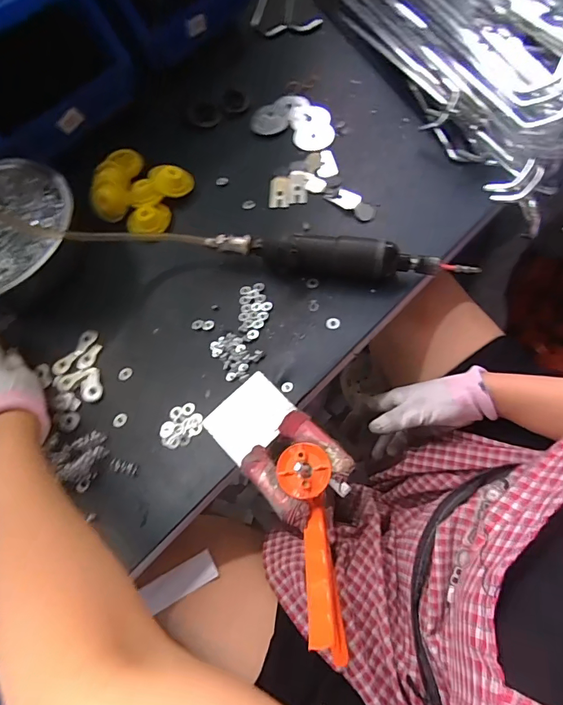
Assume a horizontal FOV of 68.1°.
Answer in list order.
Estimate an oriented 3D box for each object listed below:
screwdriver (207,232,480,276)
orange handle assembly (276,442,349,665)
[{"bbox_3d":[0.055,-0.103,0.441,0.276,0.043,0.041,4,69,9],"label":"screwdriver"},{"bbox_3d":[0.024,0.142,0.314,0.041,0.033,0.149,-7,45,0],"label":"orange handle assembly"}]

